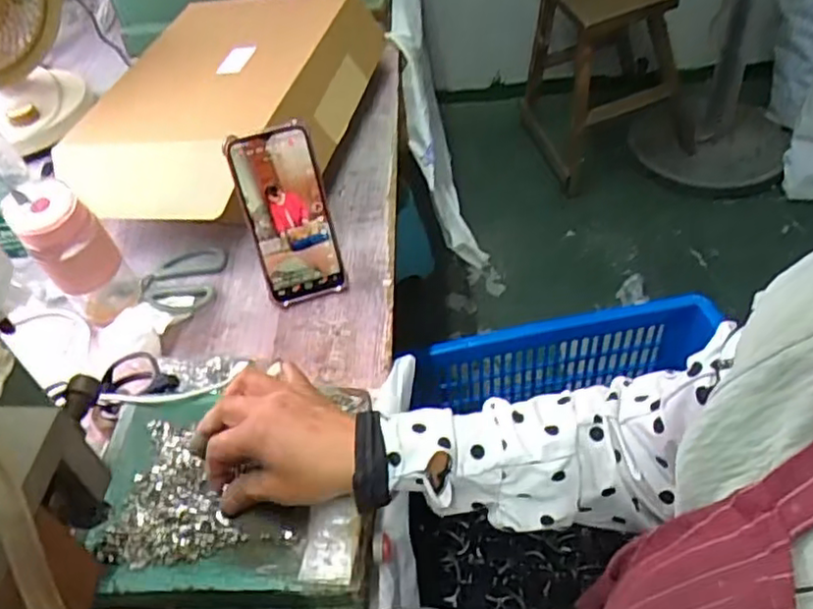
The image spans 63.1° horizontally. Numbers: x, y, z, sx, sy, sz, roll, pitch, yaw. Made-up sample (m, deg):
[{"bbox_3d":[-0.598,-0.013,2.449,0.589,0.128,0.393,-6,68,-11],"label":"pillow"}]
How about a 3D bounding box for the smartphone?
[{"bbox_3d":[-0.110,-0.083,0.626,0.077,0.166,0.016,-18,21,-10],"label":"smartphone"}]

